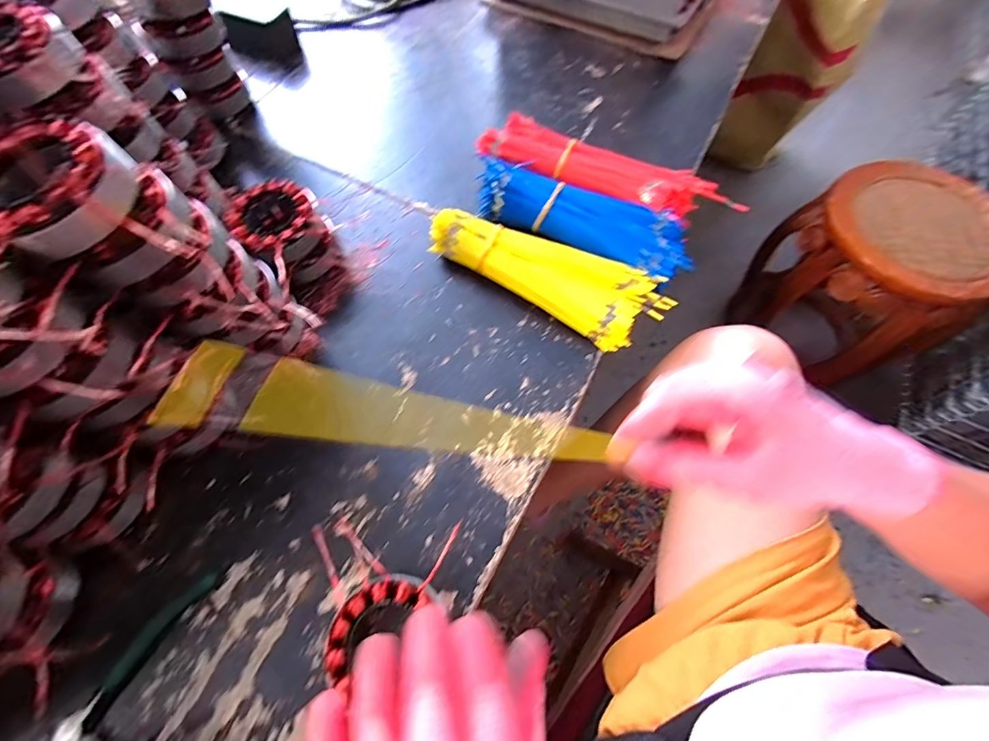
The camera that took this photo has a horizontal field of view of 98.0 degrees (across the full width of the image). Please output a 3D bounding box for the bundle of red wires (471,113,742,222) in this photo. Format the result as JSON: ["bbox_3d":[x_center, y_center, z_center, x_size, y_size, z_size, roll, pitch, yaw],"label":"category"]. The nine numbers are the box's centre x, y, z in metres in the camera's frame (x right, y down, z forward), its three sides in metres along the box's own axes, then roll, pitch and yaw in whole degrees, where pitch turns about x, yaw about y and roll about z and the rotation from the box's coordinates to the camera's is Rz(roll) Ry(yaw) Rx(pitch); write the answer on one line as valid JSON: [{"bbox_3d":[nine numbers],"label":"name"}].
[{"bbox_3d":[0.134,-0.239,0.522,0.307,0.032,0.072,22,68,10],"label":"bundle of red wires"}]

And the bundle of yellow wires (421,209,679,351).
[{"bbox_3d":[0.054,-0.107,0.468,0.260,0.039,0.085,26,69,11],"label":"bundle of yellow wires"}]

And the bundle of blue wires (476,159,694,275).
[{"bbox_3d":[0.096,-0.172,0.495,0.256,0.050,0.083,24,68,10],"label":"bundle of blue wires"}]

